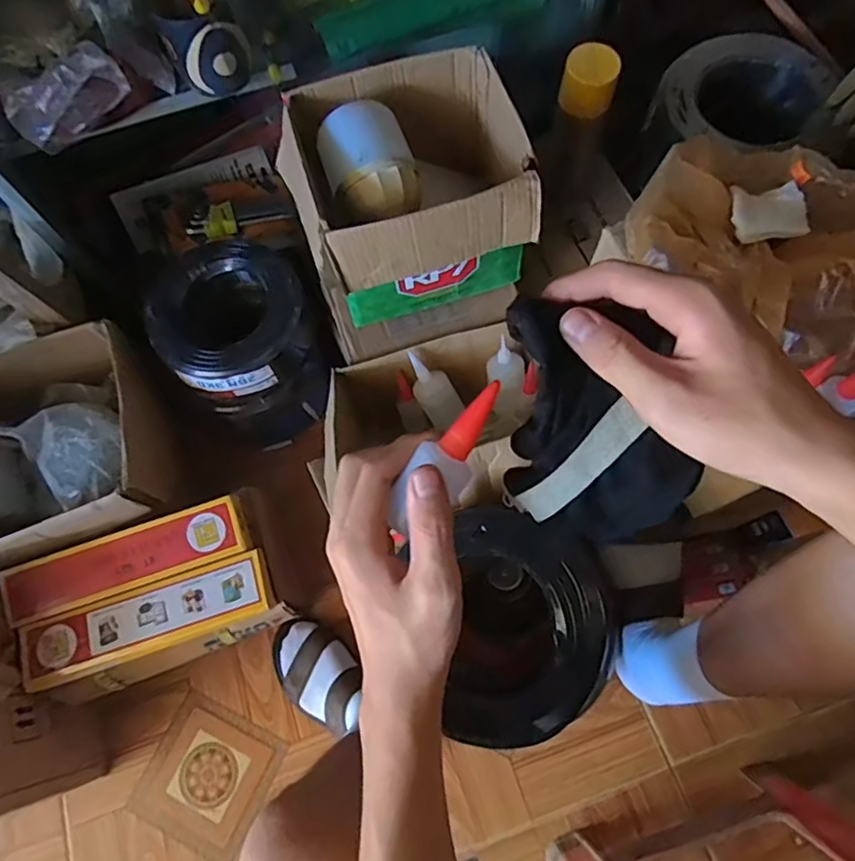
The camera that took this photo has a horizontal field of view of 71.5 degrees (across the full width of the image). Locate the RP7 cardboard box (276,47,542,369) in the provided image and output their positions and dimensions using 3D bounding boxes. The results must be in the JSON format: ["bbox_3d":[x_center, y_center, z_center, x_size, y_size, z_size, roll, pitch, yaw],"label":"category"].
[{"bbox_3d":[-0.022,-0.260,0.700,0.237,0.211,0.226,-14,70,-3],"label":"RP7 cardboard box"}]

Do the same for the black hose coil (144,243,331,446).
[{"bbox_3d":[-0.264,-0.120,0.892,0.204,0.206,0.217,-1,70,2],"label":"black hose coil"}]

